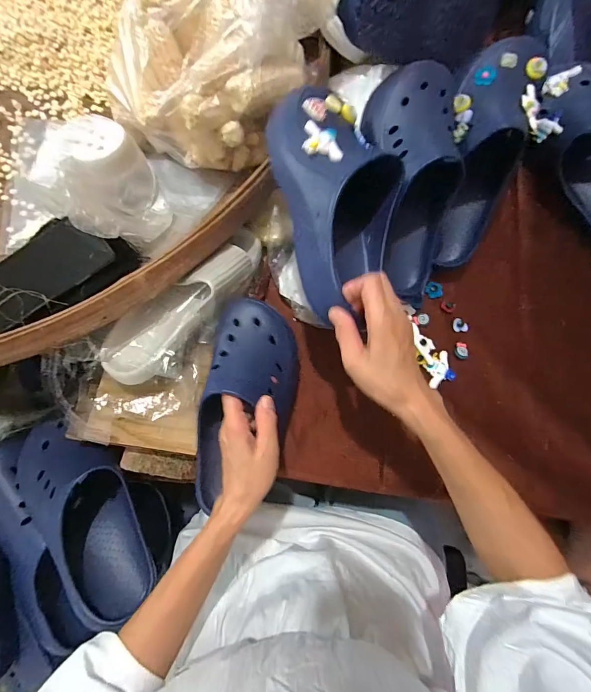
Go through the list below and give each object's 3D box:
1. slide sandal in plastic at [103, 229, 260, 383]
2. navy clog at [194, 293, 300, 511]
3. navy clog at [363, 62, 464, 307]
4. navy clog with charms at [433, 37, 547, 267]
[{"bbox_3d":[-0.131,-0.054,0.440,0.255,0.075,0.089,-44,80,-12],"label":"slide sandal in plastic"},{"bbox_3d":[-0.053,0.061,0.413,0.103,0.081,0.240,6,74,0],"label":"navy clog"},{"bbox_3d":[0.156,-0.199,0.431,0.108,0.090,0.288,-5,102,-3],"label":"navy clog"},{"bbox_3d":[0.253,-0.265,0.475,0.107,0.103,0.306,10,105,1],"label":"navy clog with charms"}]

